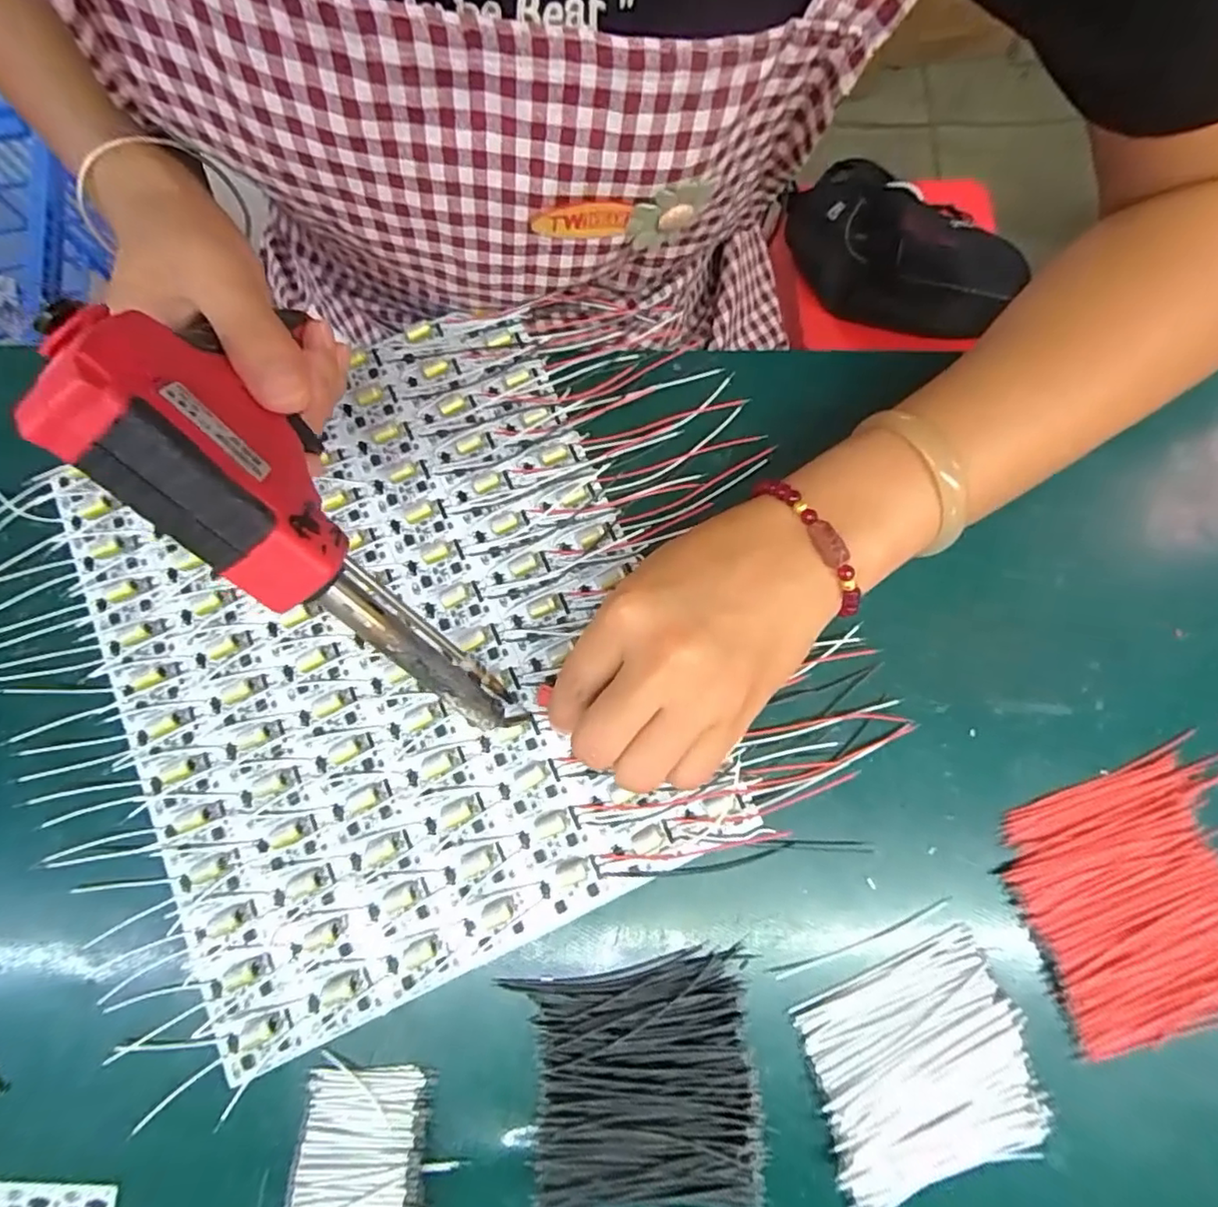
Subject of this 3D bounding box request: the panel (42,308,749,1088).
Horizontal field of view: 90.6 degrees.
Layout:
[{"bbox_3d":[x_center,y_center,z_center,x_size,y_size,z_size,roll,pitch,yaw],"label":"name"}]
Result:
[{"bbox_3d":[-0.105,0.021,0.278,0.243,0.009,0.281,-25,80,-4],"label":"panel"}]

